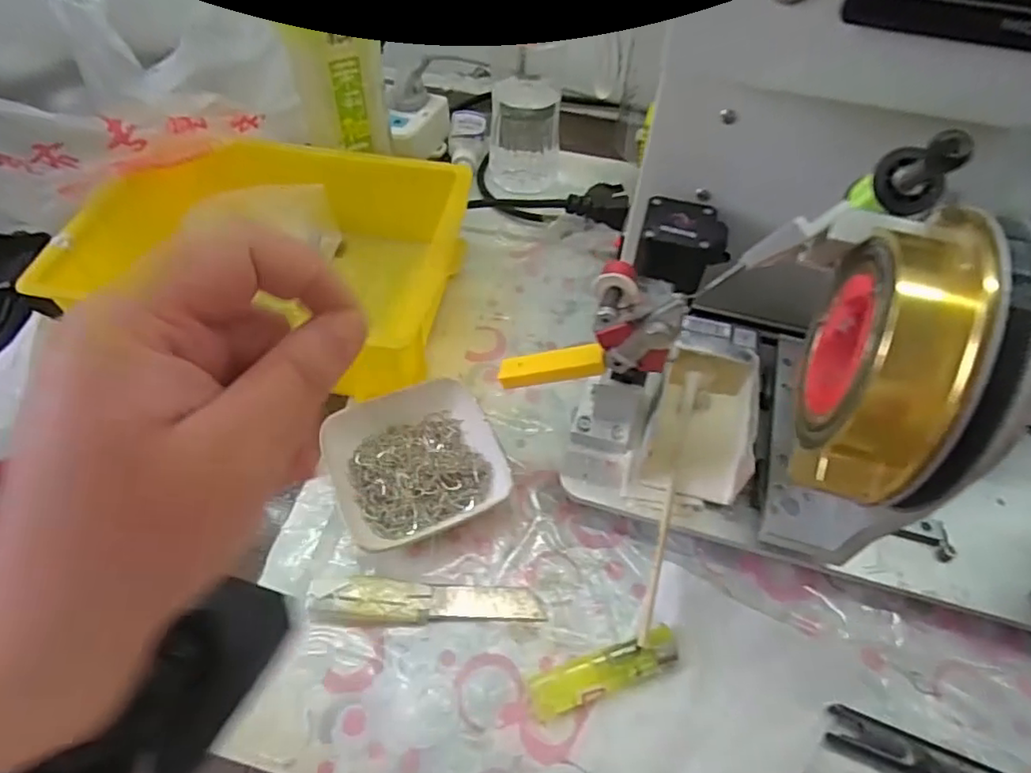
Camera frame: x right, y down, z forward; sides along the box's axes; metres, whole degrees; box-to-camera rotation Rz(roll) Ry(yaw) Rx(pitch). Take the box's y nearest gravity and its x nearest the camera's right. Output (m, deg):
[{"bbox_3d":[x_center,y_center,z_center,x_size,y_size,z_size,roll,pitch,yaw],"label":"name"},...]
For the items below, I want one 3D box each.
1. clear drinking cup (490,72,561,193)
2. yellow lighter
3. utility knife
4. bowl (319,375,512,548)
[{"bbox_3d":[0.008,-0.224,0.532,0.059,0.073,0.059,1,54,-1],"label":"clear drinking cup"},{"bbox_3d":[0.044,0.143,0.308,0.077,0.011,0.021,-16,57,-13],"label":"yellow lighter"},{"bbox_3d":[-0.046,0.113,0.326,0.120,0.012,0.023,0,54,-2],"label":"utility knife"},{"bbox_3d":[-0.061,0.046,0.372,0.096,0.021,0.094,-22,58,-17],"label":"bowl"}]

